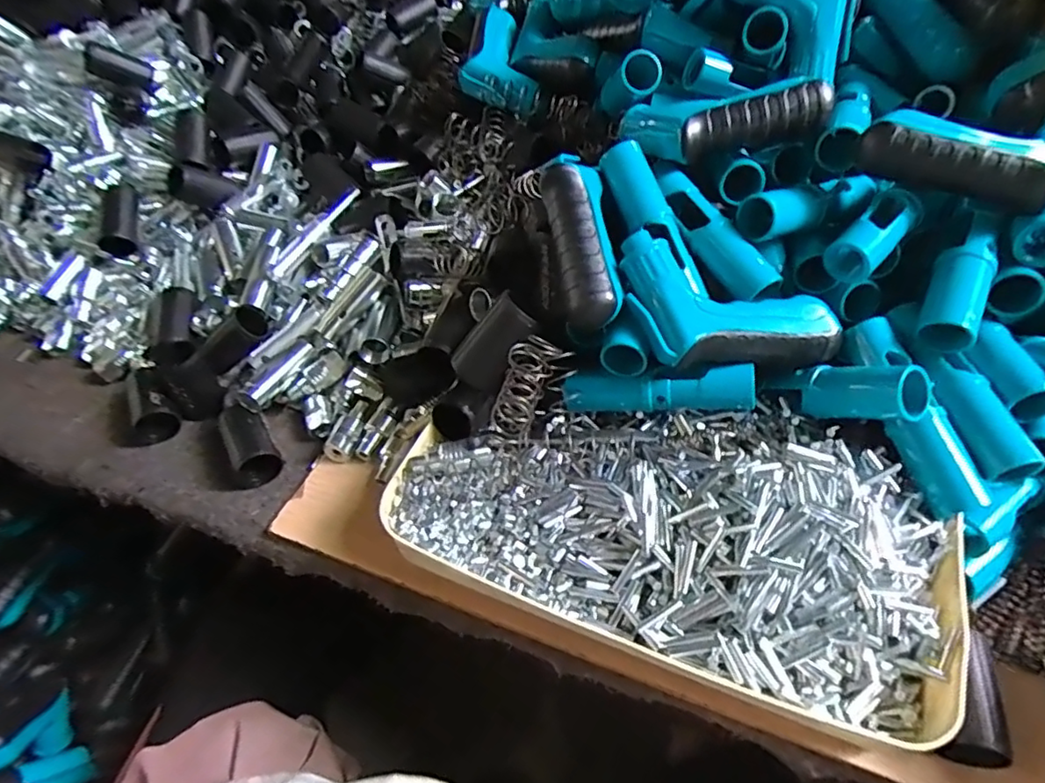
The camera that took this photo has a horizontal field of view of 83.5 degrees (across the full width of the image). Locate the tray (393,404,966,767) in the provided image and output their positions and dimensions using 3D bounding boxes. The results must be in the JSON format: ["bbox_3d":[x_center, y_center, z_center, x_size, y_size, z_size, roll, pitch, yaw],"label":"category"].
[{"bbox_3d":[0.080,0.078,0.356,0.325,0.069,0.165,13,49,14],"label":"tray"}]

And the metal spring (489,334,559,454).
[{"bbox_3d":[0.000,0.002,0.377,0.030,0.081,0.033,16,21,-6],"label":"metal spring"}]

